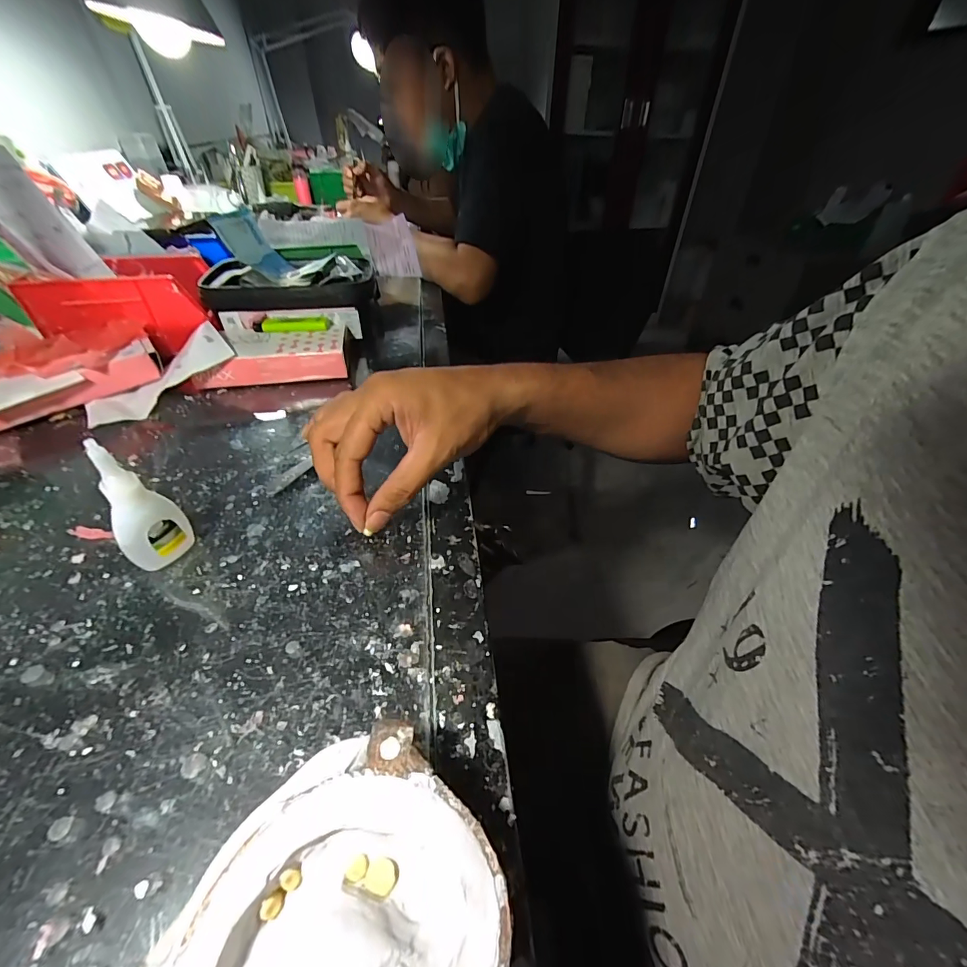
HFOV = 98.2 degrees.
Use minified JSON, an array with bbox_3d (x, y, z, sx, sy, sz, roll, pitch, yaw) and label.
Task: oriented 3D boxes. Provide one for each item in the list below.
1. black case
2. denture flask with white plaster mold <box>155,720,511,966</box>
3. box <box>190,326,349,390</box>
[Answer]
[{"bbox_3d":[-0.227,-0.242,0.497,0.193,0.033,0.117,-5,40,-6],"label":"black case"},{"bbox_3d":[-0.048,0.143,0.133,0.108,0.038,0.104,-6,41,-9],"label":"denture flask with white plaster mold"},{"bbox_3d":[-0.225,-0.141,0.459,0.147,0.037,0.087,-6,41,-9],"label":"box"}]

